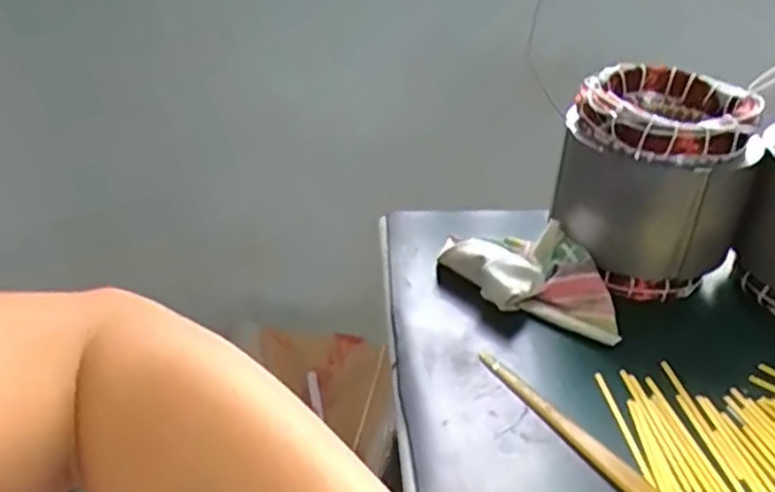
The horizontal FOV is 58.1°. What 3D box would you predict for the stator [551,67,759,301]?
[{"bbox_3d":[0.231,-0.054,0.613,0.152,0.164,0.140,12,35,18],"label":"stator"}]

